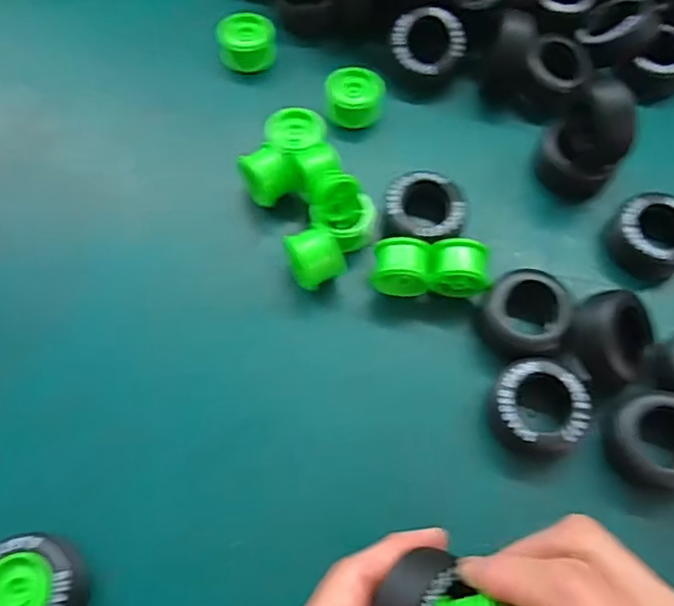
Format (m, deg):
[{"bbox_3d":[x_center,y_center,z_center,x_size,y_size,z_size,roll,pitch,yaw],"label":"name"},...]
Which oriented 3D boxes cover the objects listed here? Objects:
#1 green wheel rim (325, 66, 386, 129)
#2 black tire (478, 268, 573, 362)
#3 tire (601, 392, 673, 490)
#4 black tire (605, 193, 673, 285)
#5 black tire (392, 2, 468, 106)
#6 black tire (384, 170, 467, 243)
[{"bbox_3d":[0.012,-0.134,0.390,0.037,0.019,0.032,4,67,1],"label":"green wheel rim"},{"bbox_3d":[0.103,0.008,0.334,0.046,0.026,0.048,0,67,0],"label":"black tire"},{"bbox_3d":[0.165,0.071,0.309,0.045,0.020,0.047,0,67,0],"label":"tire"},{"bbox_3d":[0.188,-0.040,0.355,0.042,0.026,0.046,-33,71,-13],"label":"black tire"},{"bbox_3d":[0.059,-0.169,0.404,0.046,0.028,0.051,0,95,-4],"label":"black tire"},{"bbox_3d":[0.052,-0.052,0.360,0.046,0.029,0.046,6,67,2],"label":"black tire"}]

